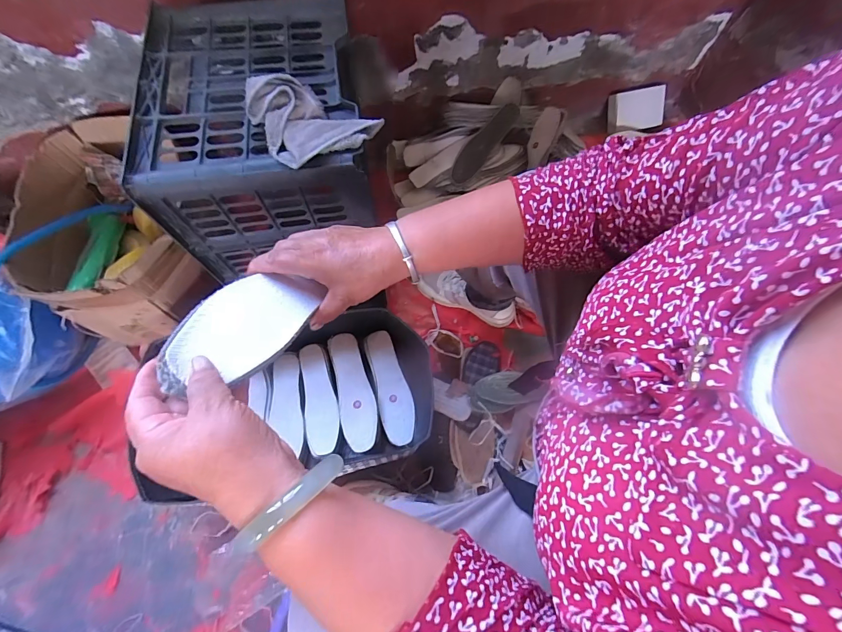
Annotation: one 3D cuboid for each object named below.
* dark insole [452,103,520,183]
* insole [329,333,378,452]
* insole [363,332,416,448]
[{"bbox_3d":[0.154,-0.423,0.902,0.209,0.065,0.011,-49,34,17],"label":"dark insole"},{"bbox_3d":[-0.133,0.145,0.724,0.071,0.020,0.228,-15,68,-6],"label":"insole"},{"bbox_3d":[-0.060,0.140,0.740,0.068,0.016,0.227,-15,68,-6],"label":"insole"}]

